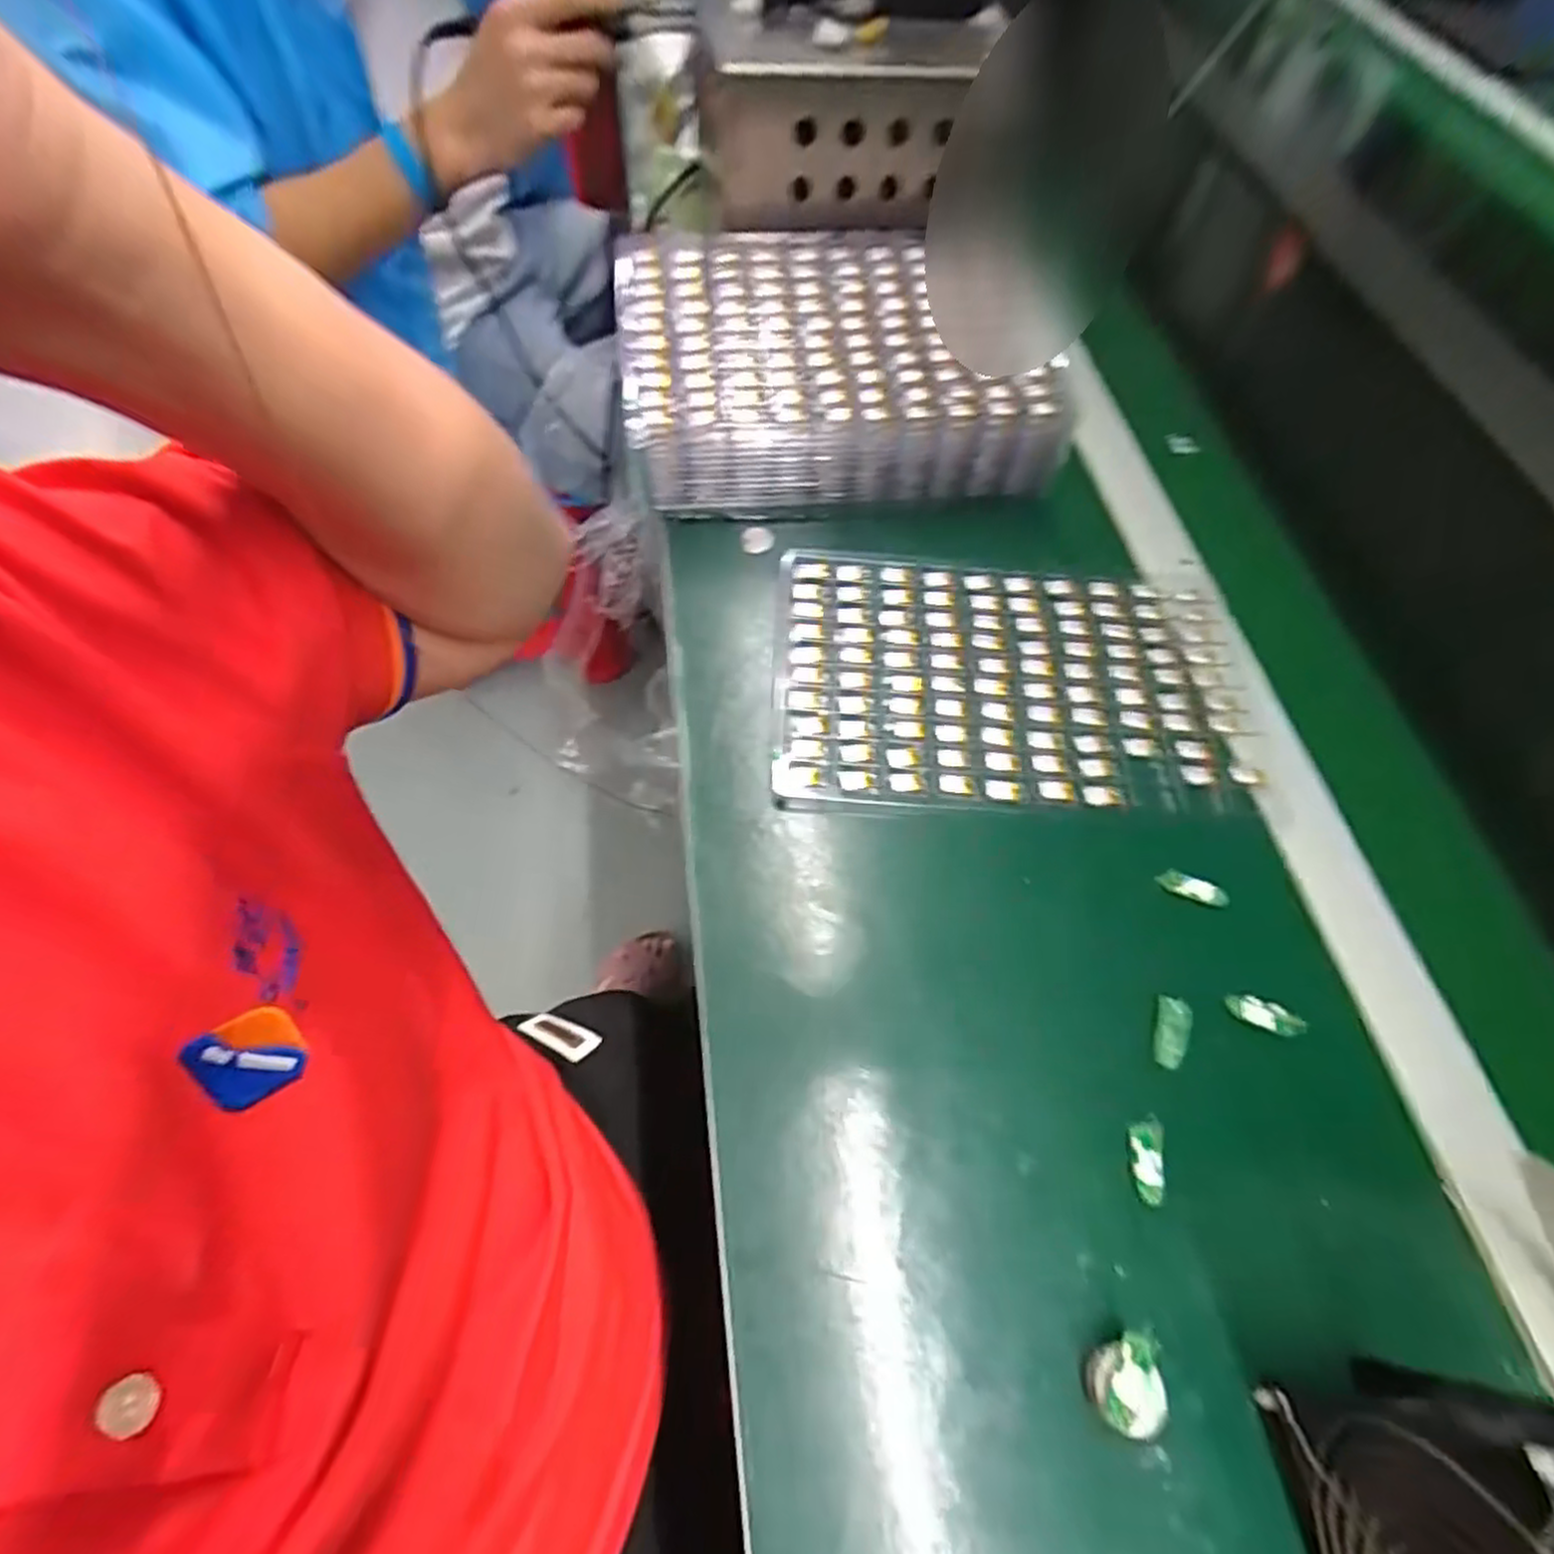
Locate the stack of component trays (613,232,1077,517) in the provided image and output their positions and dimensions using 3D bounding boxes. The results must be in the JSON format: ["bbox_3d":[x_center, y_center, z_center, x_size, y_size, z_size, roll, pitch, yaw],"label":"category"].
[{"bbox_3d":[0.025,-0.261,0.482,0.263,0.076,0.163,-3,62,-7],"label":"stack of component trays"}]

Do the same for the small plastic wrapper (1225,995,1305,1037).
[{"bbox_3d":[0.220,0.107,0.340,0.031,0.004,0.013,22,62,7],"label":"small plastic wrapper"}]

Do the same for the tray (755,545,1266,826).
[{"bbox_3d":[0.130,-0.057,0.425,0.260,0.004,0.165,2,62,-4],"label":"tray"}]

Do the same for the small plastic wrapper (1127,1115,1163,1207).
[{"bbox_3d":[0.152,0.157,0.309,0.014,0.004,0.033,12,61,2],"label":"small plastic wrapper"}]

